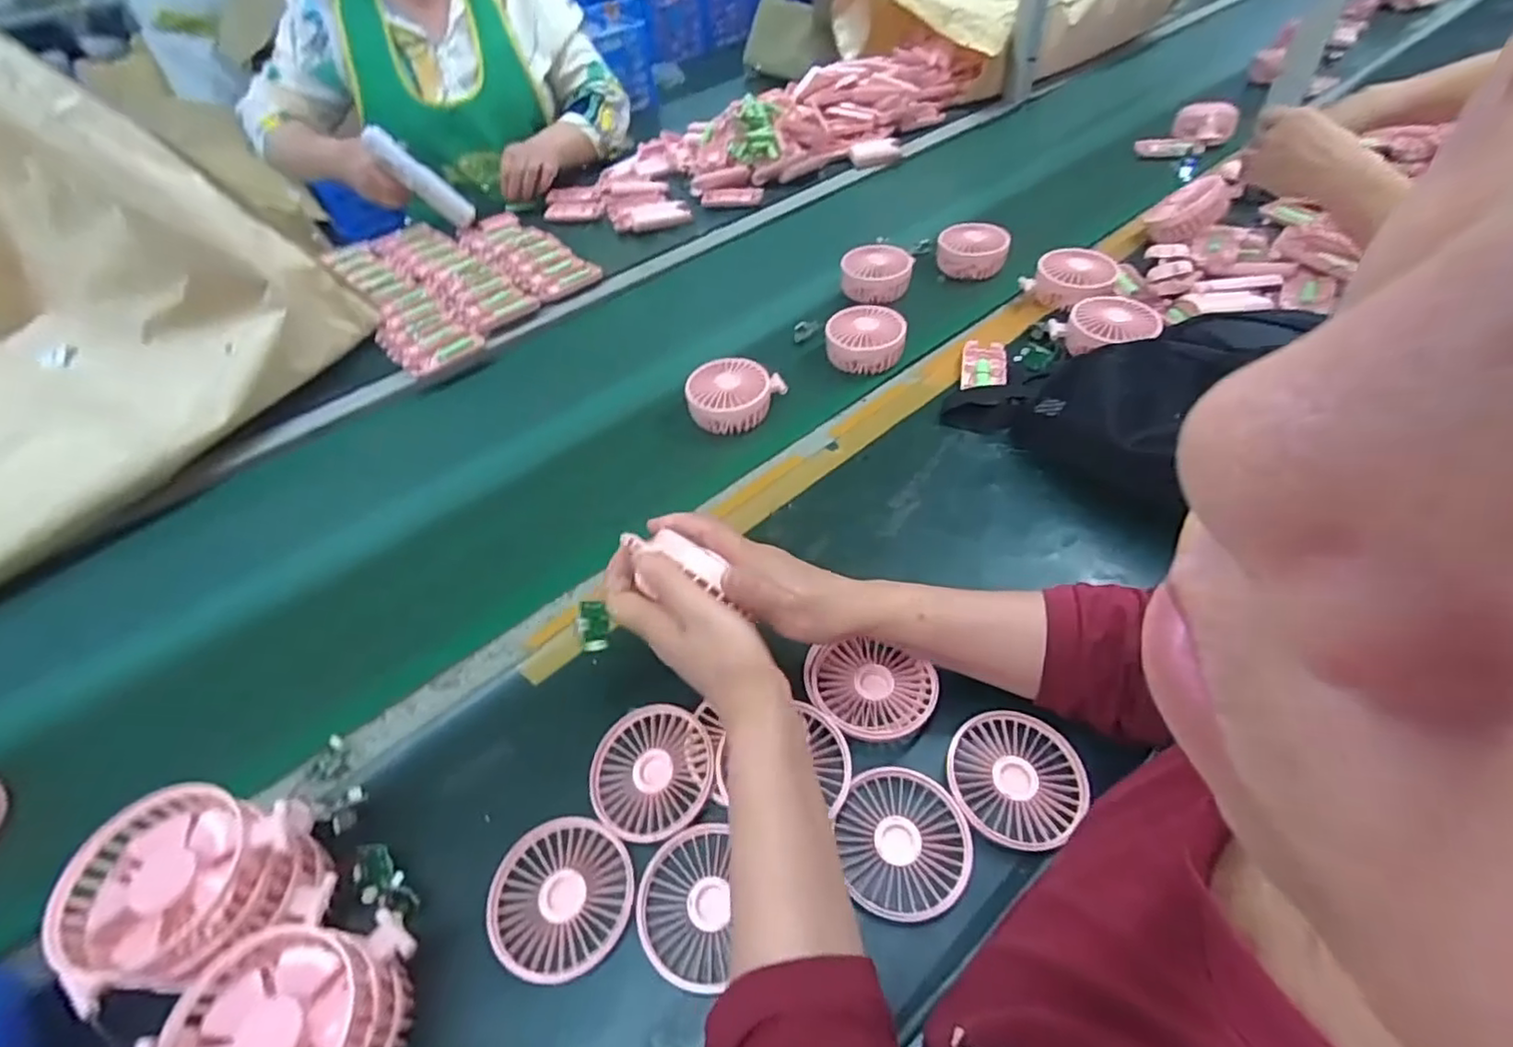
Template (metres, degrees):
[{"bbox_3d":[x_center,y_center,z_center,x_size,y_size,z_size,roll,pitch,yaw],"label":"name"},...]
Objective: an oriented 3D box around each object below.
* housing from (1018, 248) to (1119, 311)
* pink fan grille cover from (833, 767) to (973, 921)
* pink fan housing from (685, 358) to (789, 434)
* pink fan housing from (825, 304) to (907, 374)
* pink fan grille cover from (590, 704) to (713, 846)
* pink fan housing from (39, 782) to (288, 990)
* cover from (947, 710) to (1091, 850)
[{"bbox_3d":[0.370,-0.288,0.770,0.095,0.039,0.071,28,57,28],"label":"housing"},{"bbox_3d":[0.095,0.203,0.420,0.081,0.007,0.085,-11,49,-5],"label":"pink fan grille cover"},{"bbox_3d":[-0.025,-0.134,0.698,0.091,0.044,0.082,11,51,14],"label":"pink fan housing"},{"bbox_3d":[0.126,-0.208,0.742,0.090,0.047,0.075,9,50,12],"label":"pink fan housing"},{"bbox_3d":[-0.074,0.171,0.452,0.085,0.015,0.087,1,49,6],"label":"pink fan grille cover"},{"bbox_3d":[-0.316,0.192,0.352,0.095,0.026,0.090,7,49,13],"label":"pink fan housing"},{"bbox_3d":[0.176,0.172,0.441,0.084,0.007,0.091,30,58,27],"label":"cover"}]

